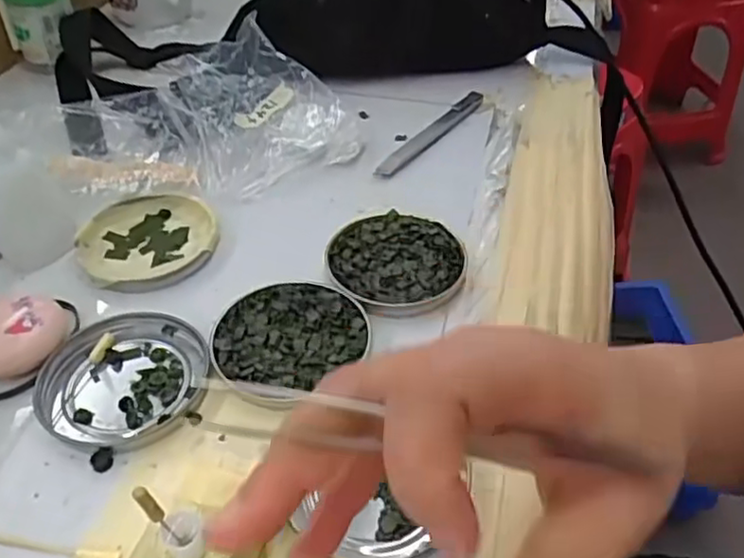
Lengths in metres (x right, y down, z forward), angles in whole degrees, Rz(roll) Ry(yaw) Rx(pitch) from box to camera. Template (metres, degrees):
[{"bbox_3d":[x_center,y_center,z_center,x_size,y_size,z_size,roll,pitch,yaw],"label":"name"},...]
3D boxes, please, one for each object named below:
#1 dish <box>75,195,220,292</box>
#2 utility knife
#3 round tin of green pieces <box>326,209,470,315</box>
[{"bbox_3d":[-0.132,-0.022,0.398,0.077,0.012,0.073,0,43,0],"label":"dish"},{"bbox_3d":[0.043,-0.107,0.493,0.016,0.009,0.136,27,50,25],"label":"utility knife"},{"bbox_3d":[0.014,-0.010,0.381,0.077,0.012,0.074,0,43,0],"label":"round tin of green pieces"}]

